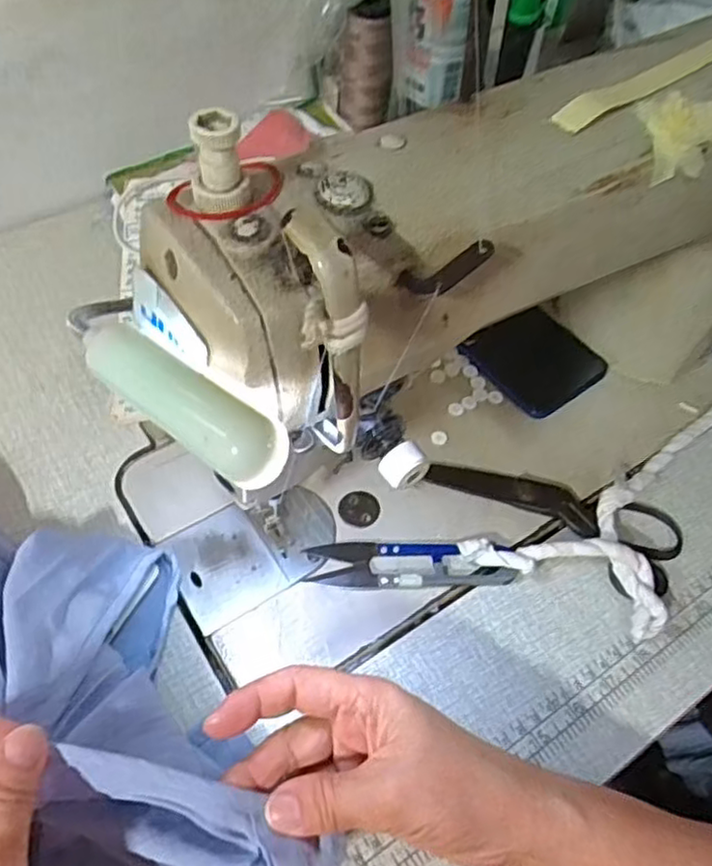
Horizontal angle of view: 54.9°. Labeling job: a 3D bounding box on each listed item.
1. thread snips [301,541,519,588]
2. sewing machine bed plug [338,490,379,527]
[{"bbox_3d":[0.032,0.074,0.388,0.113,0.013,0.027,3,55,-2],"label":"thread snips"},{"bbox_3d":[0.002,0.044,0.412,0.024,0.004,0.022,2,55,-3],"label":"sewing machine bed plug"}]

